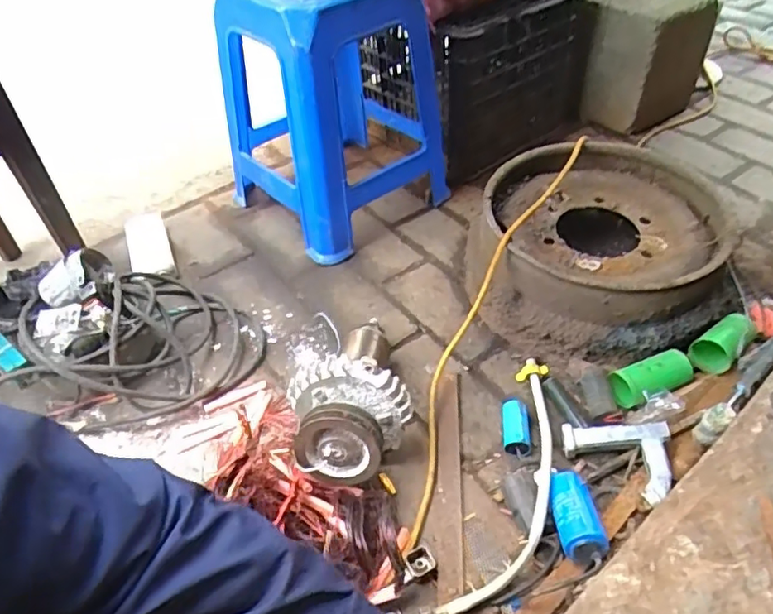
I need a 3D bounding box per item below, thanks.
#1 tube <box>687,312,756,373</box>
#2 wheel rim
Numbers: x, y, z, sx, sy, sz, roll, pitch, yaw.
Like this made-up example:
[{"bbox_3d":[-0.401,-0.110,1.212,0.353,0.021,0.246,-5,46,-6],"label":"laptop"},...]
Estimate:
[{"bbox_3d":[0.507,0.055,0.878,0.093,0.045,0.060,-32,52,-27],"label":"tube"},{"bbox_3d":[0.350,-0.108,1.014,0.409,0.163,0.435,10,46,12],"label":"wheel rim"}]

